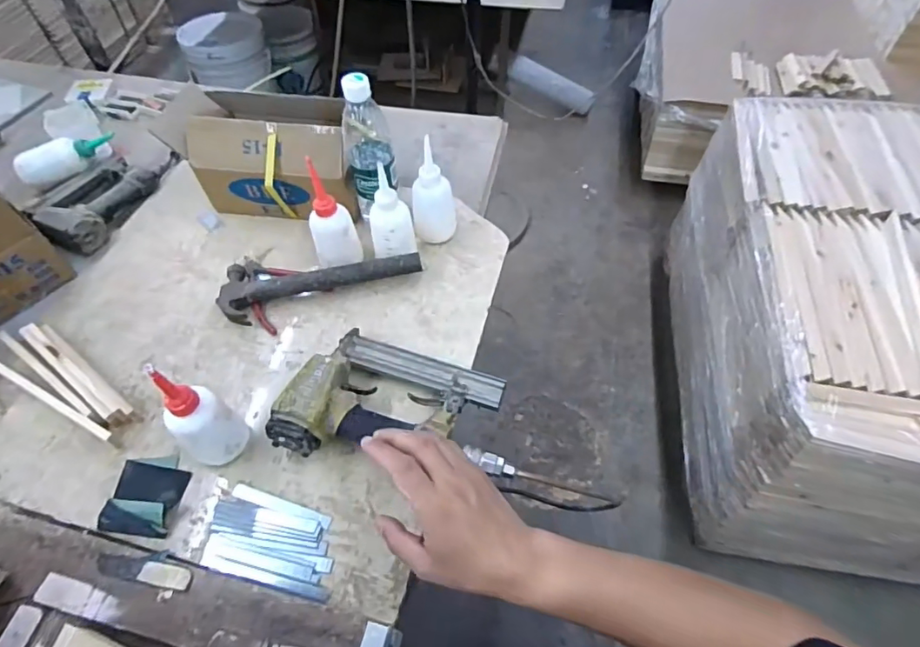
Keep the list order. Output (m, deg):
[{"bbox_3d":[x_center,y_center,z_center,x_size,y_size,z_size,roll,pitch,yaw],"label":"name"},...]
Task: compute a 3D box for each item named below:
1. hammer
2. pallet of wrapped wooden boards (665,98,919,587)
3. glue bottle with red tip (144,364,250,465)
[{"bbox_3d":[-0.199,-0.077,0.718,0.274,0.045,0.107,-15,55,-10],"label":"hammer"},{"bbox_3d":[0.950,-0.064,1.013,0.821,0.658,0.956,6,54,5],"label":"pallet of wrapped wooden boards"},{"bbox_3d":[-0.272,0.099,0.533,0.051,0.148,0.063,36,62,23],"label":"glue bottle with red tip"}]

